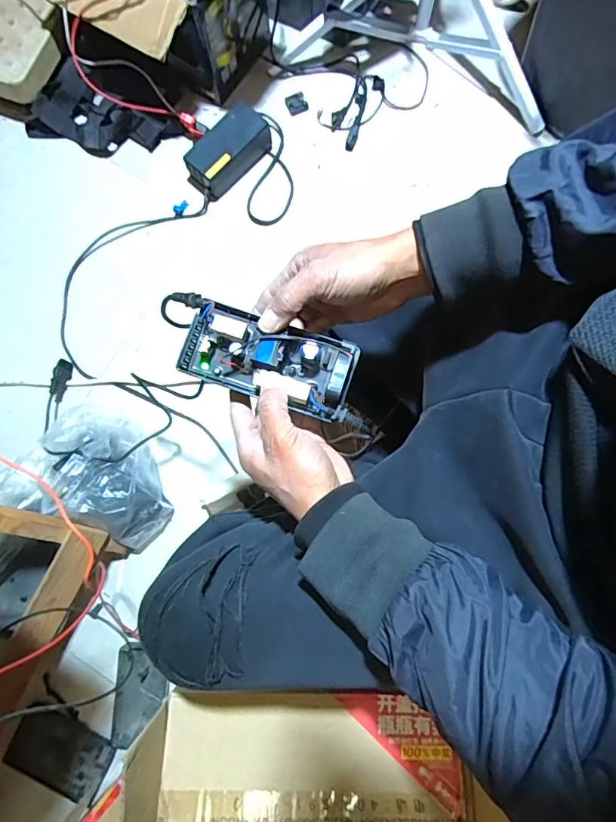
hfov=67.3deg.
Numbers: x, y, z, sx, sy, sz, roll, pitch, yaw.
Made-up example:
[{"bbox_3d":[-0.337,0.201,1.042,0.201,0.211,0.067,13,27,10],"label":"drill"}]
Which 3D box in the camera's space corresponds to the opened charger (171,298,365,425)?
[{"bbox_3d":[-0.037,-0.047,0.412,0.153,0.042,0.069,17,80,9],"label":"opened charger"}]

